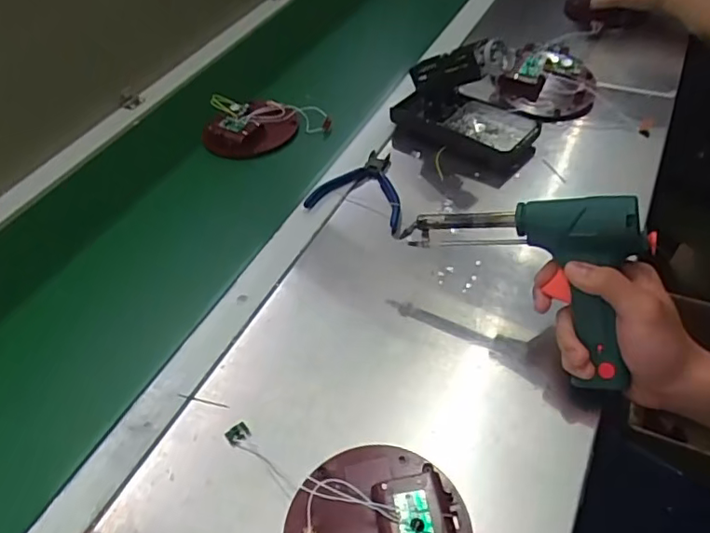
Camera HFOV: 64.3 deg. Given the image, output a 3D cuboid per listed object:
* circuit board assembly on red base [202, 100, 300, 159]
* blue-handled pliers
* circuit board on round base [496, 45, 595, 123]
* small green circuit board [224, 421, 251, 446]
[{"bbox_3d":[-0.125,-0.178,0.716,0.102,0.022,0.105,-3,46,4],"label":"circuit board assembly on red base"},{"bbox_3d":[0.019,-0.090,0.620,0.104,0.018,0.116,19,51,23],"label":"blue-handled pliers"},{"bbox_3d":[0.228,-0.223,0.681,0.106,0.025,0.113,-18,69,-13],"label":"circuit board on round base"},{"bbox_3d":[-0.090,0.128,0.434,0.017,0.006,0.014,-31,51,-21],"label":"small green circuit board"}]

